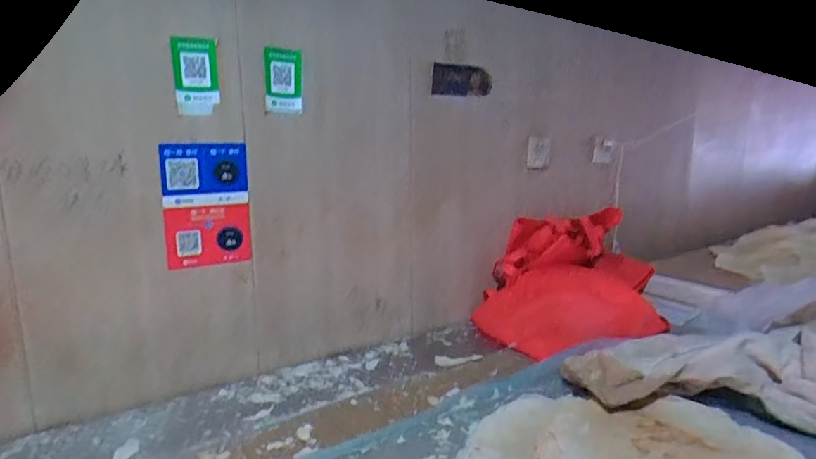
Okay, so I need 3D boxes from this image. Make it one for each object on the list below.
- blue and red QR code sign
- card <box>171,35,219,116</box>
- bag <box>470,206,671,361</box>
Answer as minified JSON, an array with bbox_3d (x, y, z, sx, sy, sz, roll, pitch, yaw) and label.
[{"bbox_3d":[-0.396,-0.050,1.025,0.159,0.238,0.012,-7,14,-30],"label":"blue and red QR code sign"},{"bbox_3d":[-0.398,-0.288,0.975,0.079,0.138,0.011,-8,17,-34],"label":"card"},{"bbox_3d":[0.435,0.144,1.429,0.478,0.314,0.262,-5,11,-26],"label":"bag"}]

